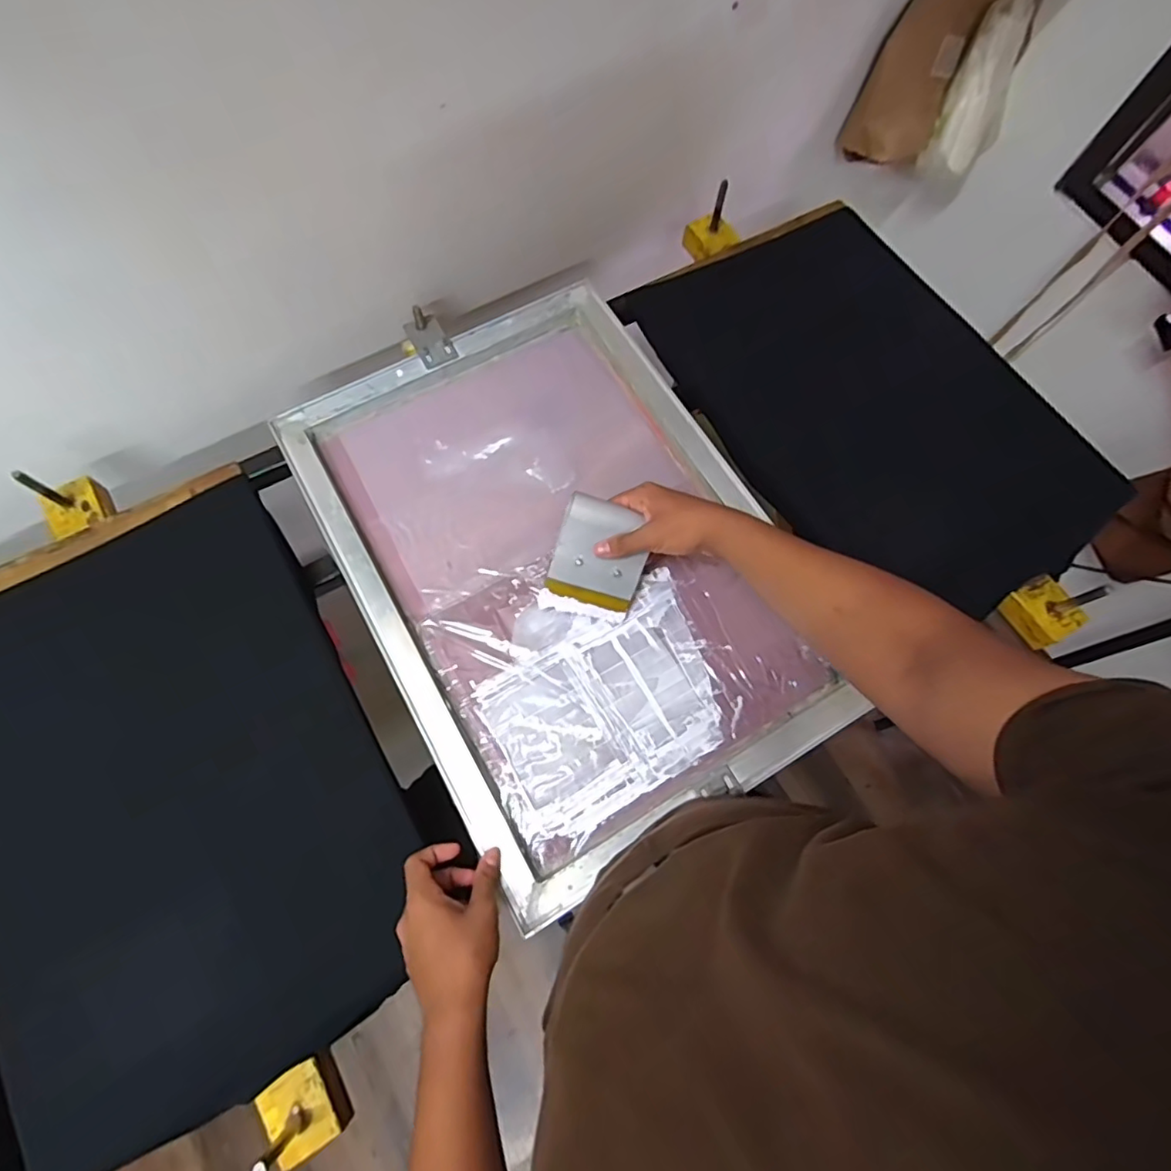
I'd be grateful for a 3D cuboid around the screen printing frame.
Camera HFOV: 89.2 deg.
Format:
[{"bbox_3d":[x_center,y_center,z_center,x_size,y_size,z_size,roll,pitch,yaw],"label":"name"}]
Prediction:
[{"bbox_3d":[-0.028,-0.039,0.703,0.454,0.035,0.648,-29,74,-11],"label":"screen printing frame"}]

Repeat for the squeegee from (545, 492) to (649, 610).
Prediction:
[{"bbox_3d":[0.018,-0.034,0.648,0.102,0.014,0.112,14,107,-16],"label":"squeegee"}]

